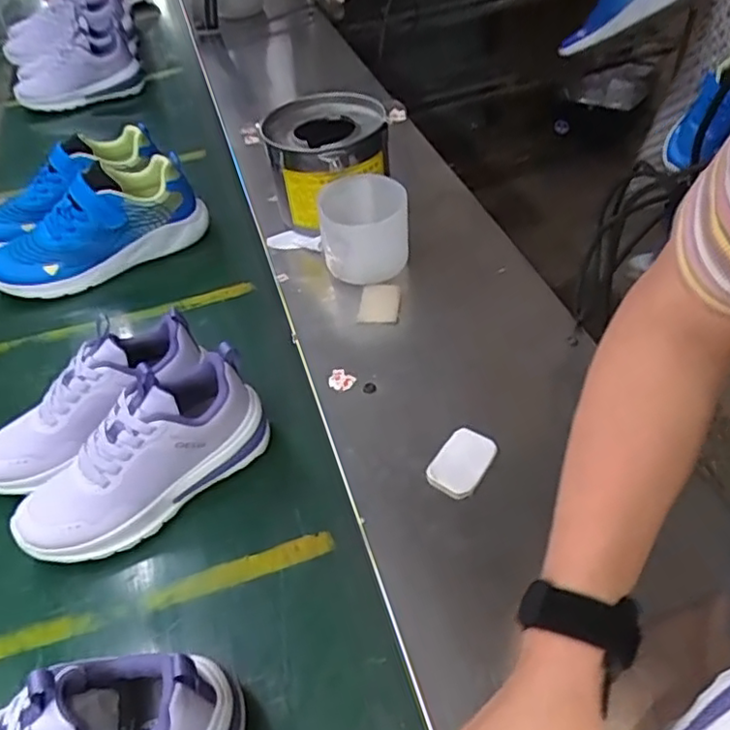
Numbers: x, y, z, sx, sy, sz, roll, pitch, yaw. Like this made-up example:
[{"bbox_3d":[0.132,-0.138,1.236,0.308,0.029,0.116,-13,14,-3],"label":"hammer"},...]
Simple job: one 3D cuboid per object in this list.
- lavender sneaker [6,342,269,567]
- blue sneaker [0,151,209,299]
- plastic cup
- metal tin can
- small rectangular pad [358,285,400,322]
[{"bbox_3d":[-0.181,0.075,0.523,0.214,0.105,0.073,-37,53,-26],"label":"lavender sneaker"},{"bbox_3d":[-0.329,-0.174,0.776,0.259,0.109,0.097,-24,48,-16],"label":"blue sneaker"},{"bbox_3d":[0.000,-0.145,0.681,0.091,0.085,0.102,-7,46,-1],"label":"plastic cup"},{"bbox_3d":[-0.041,-0.229,0.740,0.131,0.117,0.136,-3,46,3],"label":"metal tin can"},{"bbox_3d":[0.016,-0.064,0.659,0.039,0.007,0.053,2,47,8],"label":"small rectangular pad"}]

